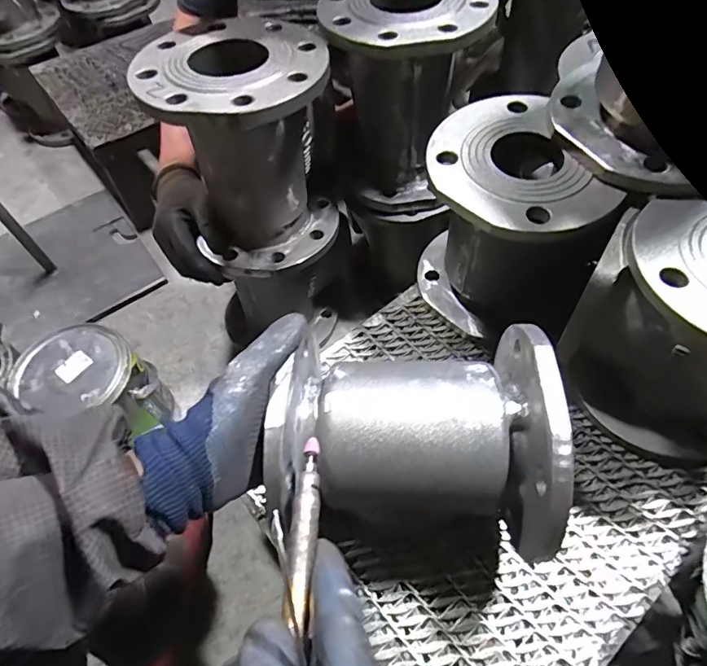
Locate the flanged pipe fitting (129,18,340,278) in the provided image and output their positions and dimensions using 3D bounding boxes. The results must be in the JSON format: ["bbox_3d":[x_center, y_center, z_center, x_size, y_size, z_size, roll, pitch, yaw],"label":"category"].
[{"bbox_3d":[-0.118,-0.206,0.548,0.179,0.225,0.175,-9,53,-7],"label":"flanged pipe fitting"}]

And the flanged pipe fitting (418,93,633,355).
[{"bbox_3d":[0.153,-0.106,0.502,0.156,0.212,0.168,3,53,2],"label":"flanged pipe fitting"}]

